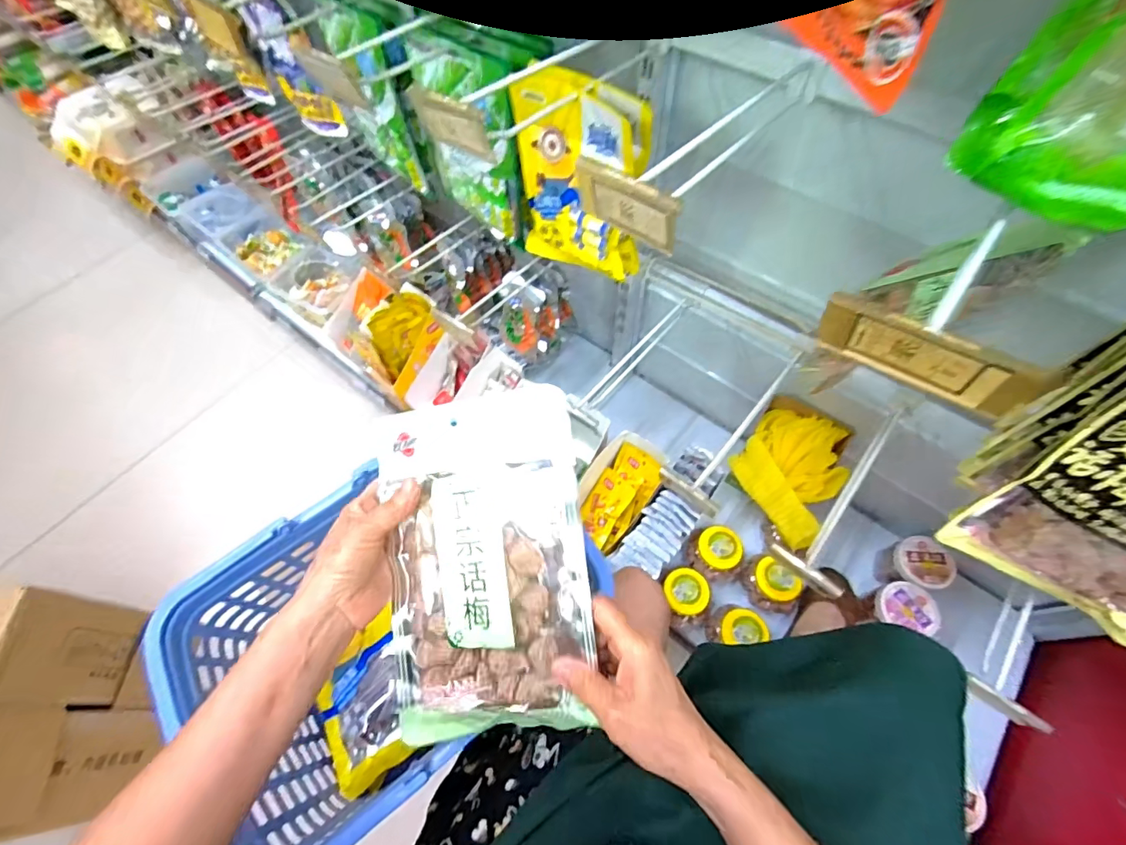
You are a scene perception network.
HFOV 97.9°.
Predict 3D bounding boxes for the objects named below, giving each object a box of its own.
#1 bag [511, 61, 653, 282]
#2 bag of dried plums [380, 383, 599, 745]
[{"bbox_3d":[0.015,-0.261,0.547,0.161,0.206,0.060,24,65,15],"label":"bag"},{"bbox_3d":[-0.063,0.108,0.375,0.164,0.019,0.248,-8,85,14],"label":"bag of dried plums"}]

